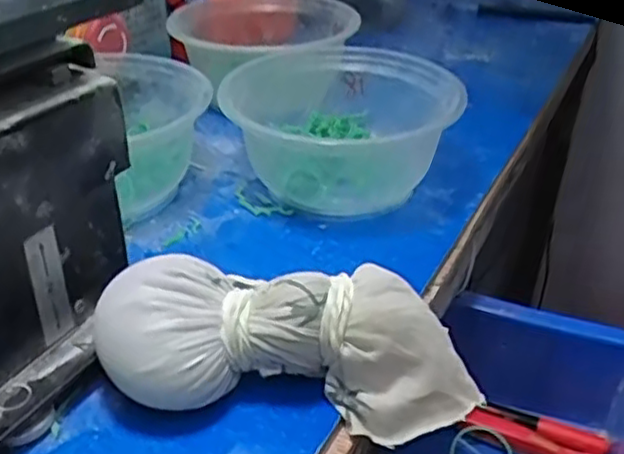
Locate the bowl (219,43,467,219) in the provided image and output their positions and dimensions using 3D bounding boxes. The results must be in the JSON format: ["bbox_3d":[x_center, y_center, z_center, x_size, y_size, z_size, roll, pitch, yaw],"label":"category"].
[{"bbox_3d":[0.021,-0.061,0.415,0.123,0.066,0.113,1,34,-1],"label":"bowl"}]

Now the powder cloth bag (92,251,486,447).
[{"bbox_3d":[-0.007,0.045,0.270,0.146,0.049,0.048,1,34,-1],"label":"powder cloth bag"}]

